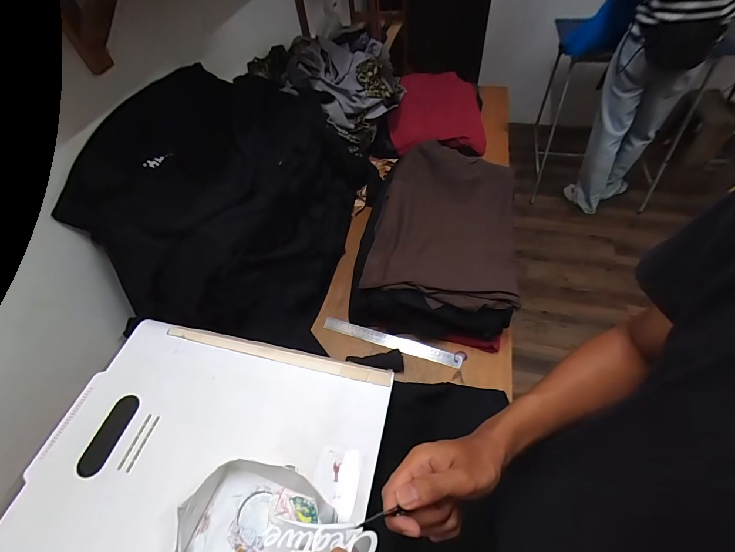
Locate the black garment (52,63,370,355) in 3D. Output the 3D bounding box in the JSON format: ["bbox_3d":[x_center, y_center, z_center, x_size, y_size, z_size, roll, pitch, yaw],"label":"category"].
[{"bbox_3d":[-0.270,-0.216,0.837,0.390,0.406,0.627,4,52,8],"label":"black garment"}]

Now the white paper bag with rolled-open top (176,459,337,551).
[{"bbox_3d":[-0.151,0.331,0.451,0.175,0.044,0.165,18,55,18],"label":"white paper bag with rolled-open top"}]

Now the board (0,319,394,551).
[{"bbox_3d":[-0.247,0.277,0.526,0.493,0.028,0.395,9,53,12],"label":"board"}]

